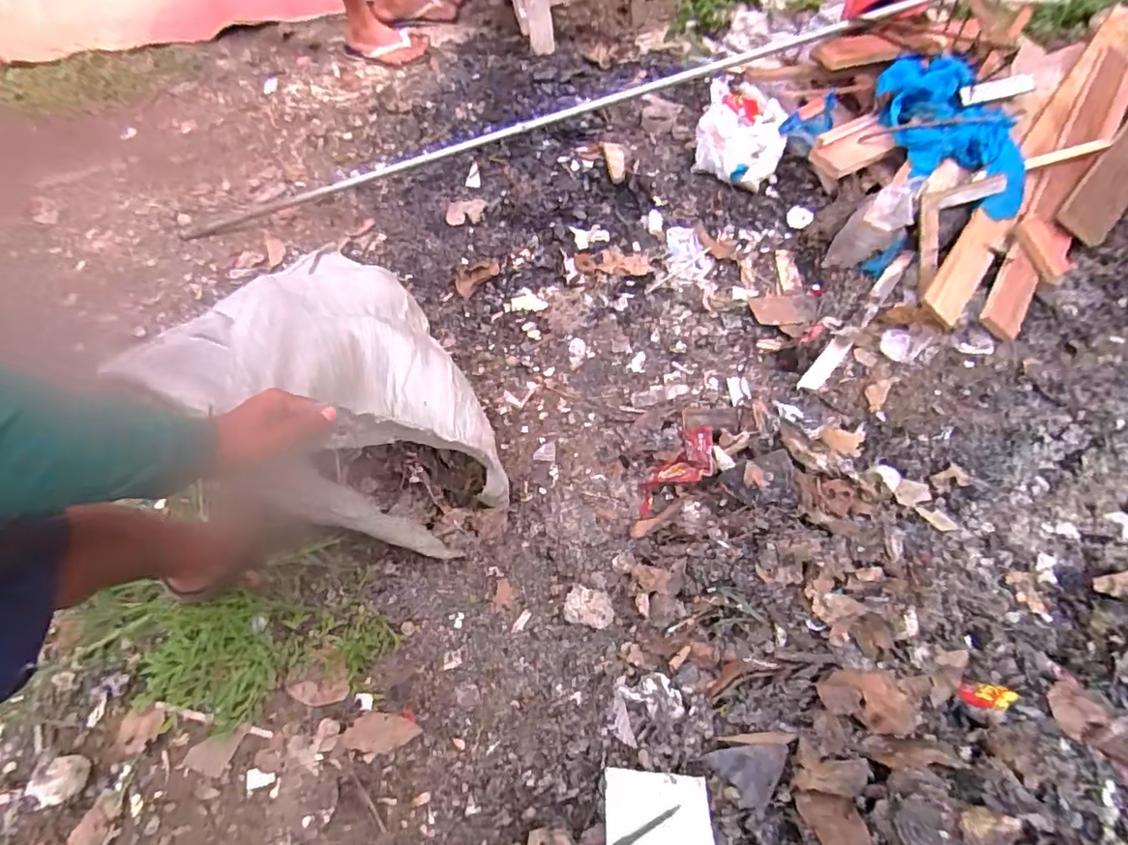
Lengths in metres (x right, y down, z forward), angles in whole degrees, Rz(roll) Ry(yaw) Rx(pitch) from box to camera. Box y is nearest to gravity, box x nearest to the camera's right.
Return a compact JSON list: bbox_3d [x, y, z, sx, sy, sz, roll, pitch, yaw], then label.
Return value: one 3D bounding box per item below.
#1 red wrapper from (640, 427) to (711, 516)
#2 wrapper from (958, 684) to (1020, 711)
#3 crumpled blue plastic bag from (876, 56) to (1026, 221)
[{"bbox_3d":[0.185,0.083,0.979,0.170,0.018,0.073,-44,64,6],"label":"red wrapper"},{"bbox_3d":[0.512,0.333,0.720,0.055,0.018,0.034,-10,35,48],"label":"wrapper"},{"bbox_3d":[0.804,-0.618,1.223,0.336,0.107,0.355,24,58,14],"label":"crumpled blue plastic bag"}]

